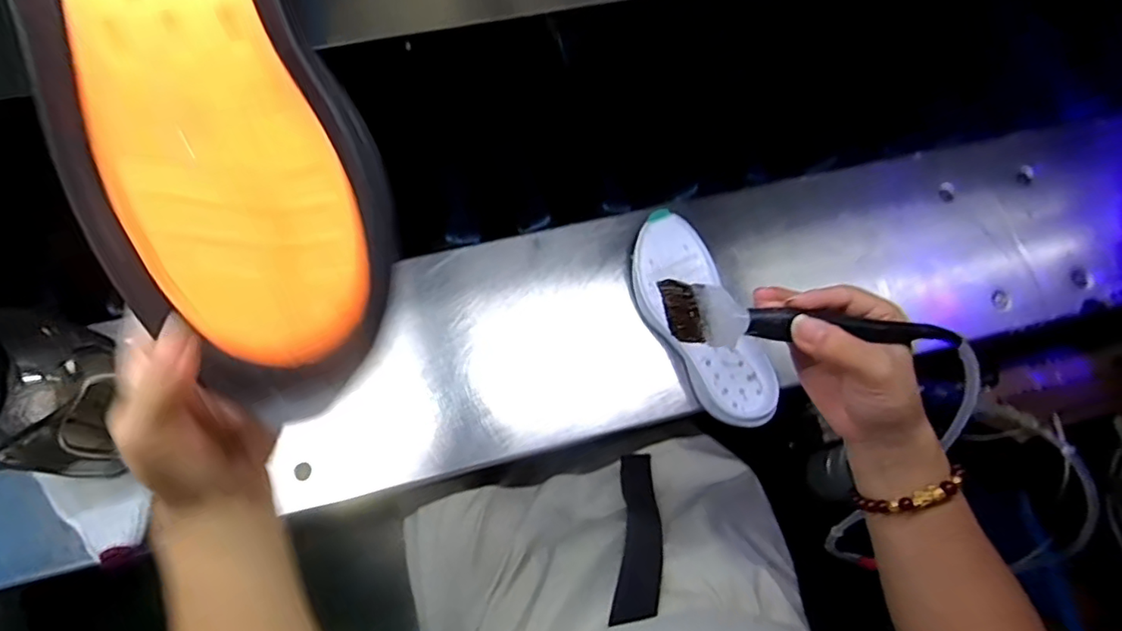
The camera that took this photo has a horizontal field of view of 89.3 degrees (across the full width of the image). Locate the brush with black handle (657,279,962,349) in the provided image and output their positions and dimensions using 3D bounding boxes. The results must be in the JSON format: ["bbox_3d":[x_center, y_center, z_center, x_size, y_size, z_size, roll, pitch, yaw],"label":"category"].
[{"bbox_3d":[0.139,0.004,0.321,0.171,0.023,0.028,4,72,-4],"label":"brush with black handle"}]

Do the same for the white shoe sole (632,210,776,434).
[{"bbox_3d":[0.145,0.005,0.601,0.088,0.046,0.237,-20,74,-8],"label":"white shoe sole"}]

